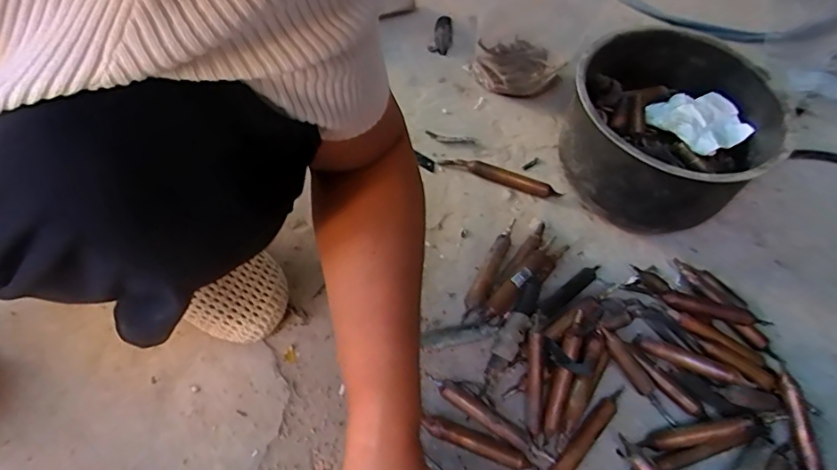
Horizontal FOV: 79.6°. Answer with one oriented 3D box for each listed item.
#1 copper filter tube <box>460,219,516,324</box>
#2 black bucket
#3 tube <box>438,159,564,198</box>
[{"bbox_3d":[0.083,0.038,0.581,0.021,0.015,0.139,26,62,10],"label":"copper filter tube"},{"bbox_3d":[0.283,-0.116,0.611,0.211,0.150,0.219,2,61,-3],"label":"black bucket"},{"bbox_3d":[0.106,-0.077,0.655,0.155,0.013,0.018,20,62,7],"label":"tube"}]

